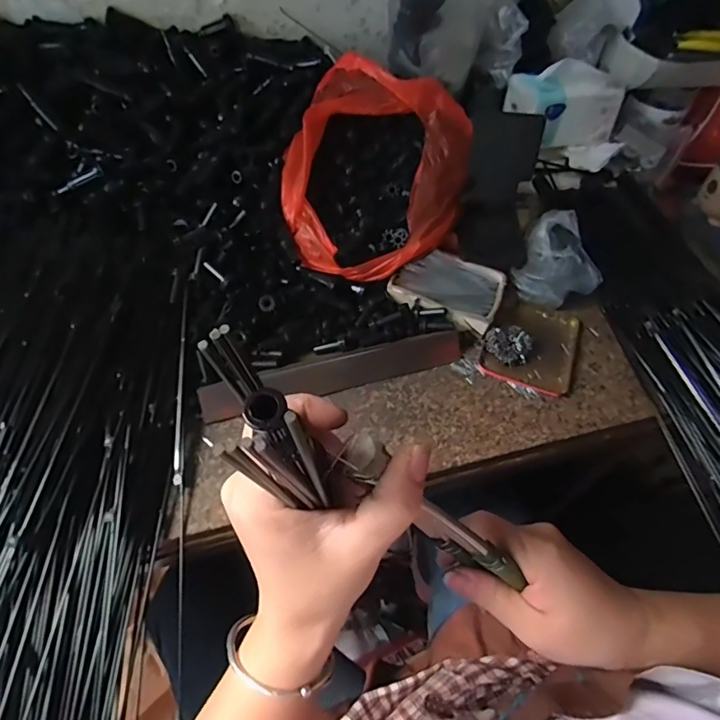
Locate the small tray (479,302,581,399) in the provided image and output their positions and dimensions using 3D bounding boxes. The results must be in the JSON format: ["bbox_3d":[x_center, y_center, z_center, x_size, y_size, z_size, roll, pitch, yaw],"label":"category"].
[{"bbox_3d":[0.201,-0.021,0.588,0.100,0.014,0.121,20,58,8],"label":"small tray"}]

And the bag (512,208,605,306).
[{"bbox_3d":[0.234,-0.122,0.626,0.097,0.055,0.105,-10,59,-11],"label":"bag"}]

